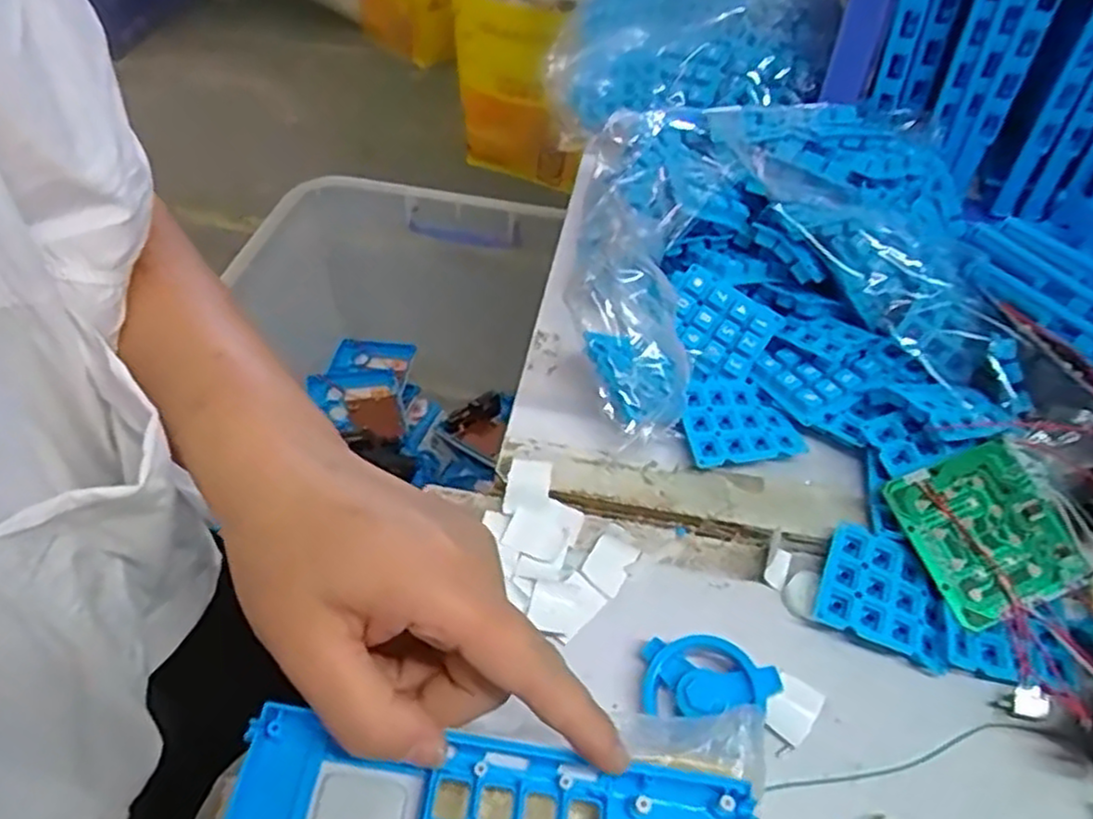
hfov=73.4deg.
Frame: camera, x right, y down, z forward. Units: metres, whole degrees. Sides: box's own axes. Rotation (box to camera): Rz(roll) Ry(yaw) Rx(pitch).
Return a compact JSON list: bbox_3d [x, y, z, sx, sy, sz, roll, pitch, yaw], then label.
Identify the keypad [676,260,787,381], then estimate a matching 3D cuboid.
[{"bbox_3d":[0.093,-0.047,0.403,0.059,0.009,0.048,38,87,10],"label":"keypad"}]

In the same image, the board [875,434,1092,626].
[{"bbox_3d":[0.200,0.055,0.334,0.067,0.004,0.070,-20,67,-8],"label":"board"}]

